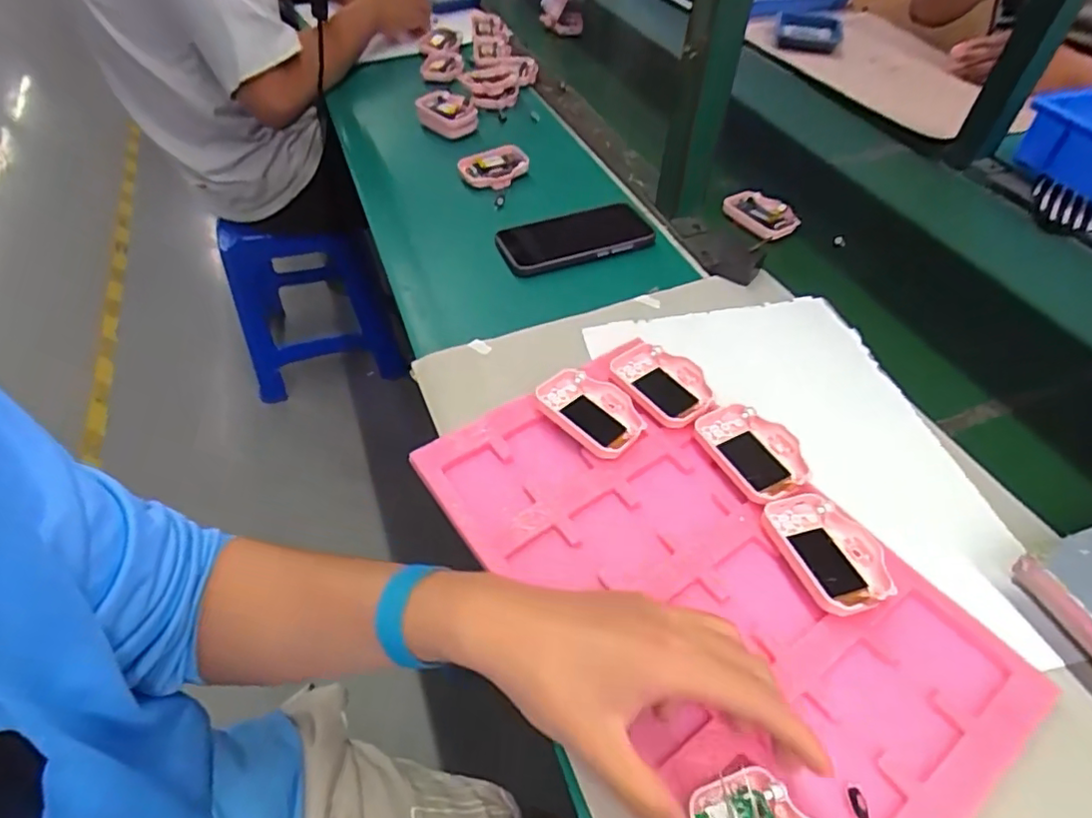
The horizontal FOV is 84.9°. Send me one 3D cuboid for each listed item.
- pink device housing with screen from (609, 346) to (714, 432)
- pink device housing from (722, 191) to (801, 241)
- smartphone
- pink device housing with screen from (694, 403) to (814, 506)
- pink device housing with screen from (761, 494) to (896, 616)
[{"bbox_3d":[0.096,-0.019,0.493,0.063,0.021,0.089,-21,52,-19],"label":"pink device housing with screen"},{"bbox_3d":[0.262,-0.231,0.712,0.067,0.014,0.090,-16,51,-16],"label":"pink device housing"},{"bbox_3d":[0.034,-0.185,0.644,0.161,0.015,0.074,-18,51,-17],"label":"smartphone"},{"bbox_3d":[0.159,0.033,0.452,0.060,0.018,0.083,-20,52,-19],"label":"pink device housing with screen"},{"bbox_3d":[0.189,0.094,0.397,0.059,0.019,0.084,-11,50,-12],"label":"pink device housing with screen"}]

